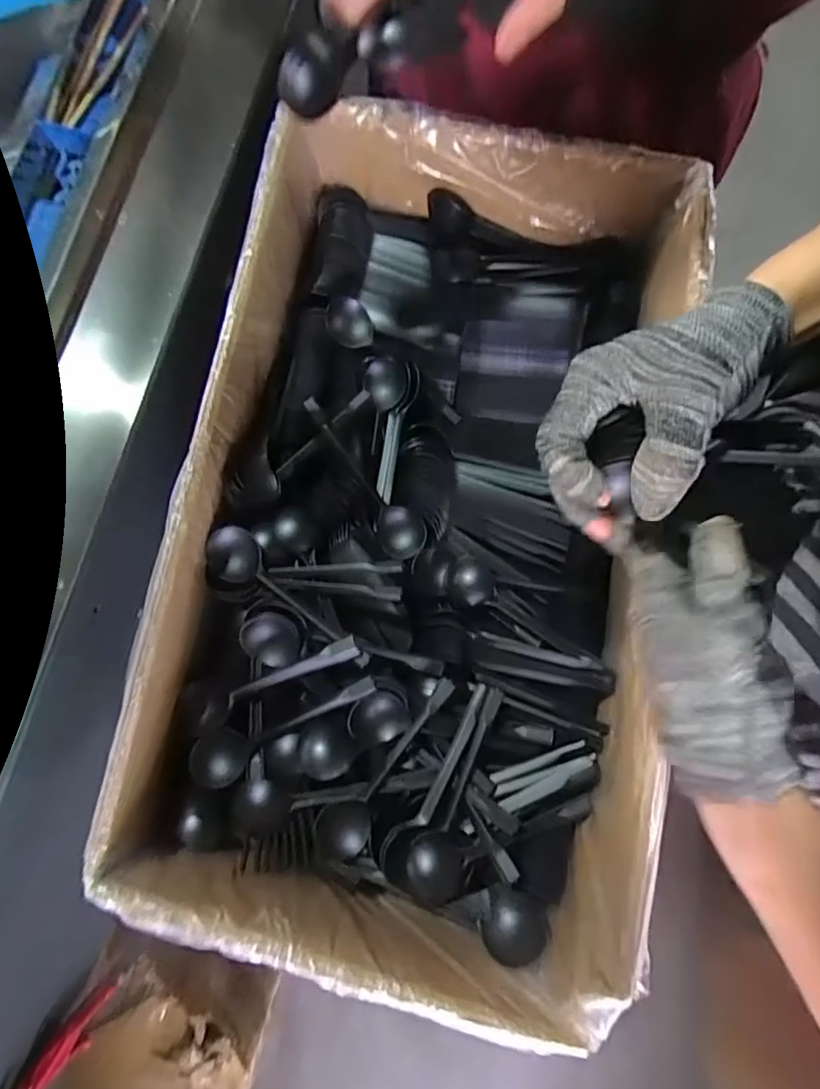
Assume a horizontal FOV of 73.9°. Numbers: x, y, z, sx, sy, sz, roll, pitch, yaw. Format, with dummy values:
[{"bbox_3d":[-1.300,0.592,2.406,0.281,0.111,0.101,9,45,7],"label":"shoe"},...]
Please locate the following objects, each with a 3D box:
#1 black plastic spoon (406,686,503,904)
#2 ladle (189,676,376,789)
[{"bbox_3d":[0.030,0.168,0.371,0.037,0.019,0.145,15,80,2],"label":"black plastic spoon"},{"bbox_3d":[-0.085,0.124,0.368,0.137,0.021,0.035,-26,81,9],"label":"ladle"}]

